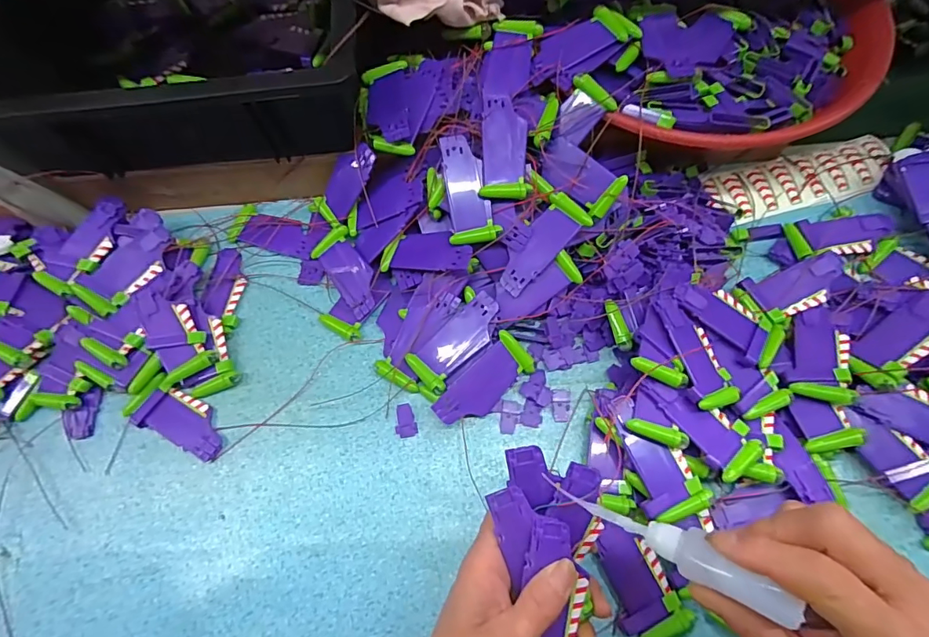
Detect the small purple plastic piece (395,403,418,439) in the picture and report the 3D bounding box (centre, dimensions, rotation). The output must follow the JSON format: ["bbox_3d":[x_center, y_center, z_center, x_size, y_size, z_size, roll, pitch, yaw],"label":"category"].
[{"bbox_3d":[-0.049,0.085,0.388,0.017,0.006,0.027,-13,69,-2],"label":"small purple plastic piece"}]

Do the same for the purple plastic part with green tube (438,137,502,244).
[{"bbox_3d":[0.001,-0.106,0.387,0.038,0.008,0.089,-14,91,-2],"label":"purple plastic part with green tube"}]

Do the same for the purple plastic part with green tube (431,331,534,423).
[{"bbox_3d":[0.016,0.055,0.386,0.038,0.013,0.087,46,78,-10],"label":"purple plastic part with green tube"}]

